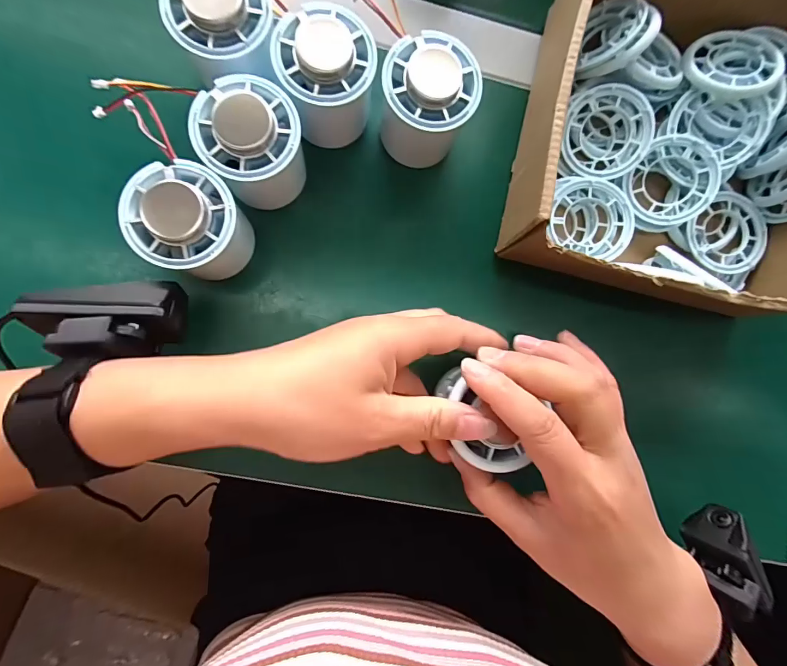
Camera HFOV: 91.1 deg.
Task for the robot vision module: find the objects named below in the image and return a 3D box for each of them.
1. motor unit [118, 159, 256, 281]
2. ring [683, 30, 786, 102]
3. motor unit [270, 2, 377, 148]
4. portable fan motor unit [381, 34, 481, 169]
[{"bbox_3d":[-0.112,-0.060,0.218,0.052,0.063,0.052,0,87,-6],"label":"motor unit"},{"bbox_3d":[0.221,-0.174,0.252,0.054,0.010,0.054,-2,75,7],"label":"ring"},{"bbox_3d":[-0.036,-0.147,0.228,0.057,0.052,0.063,-24,90,-6],"label":"motor unit"},{"bbox_3d":[0.019,-0.138,0.238,0.052,0.057,0.051,0,87,-6],"label":"portable fan motor unit"}]

